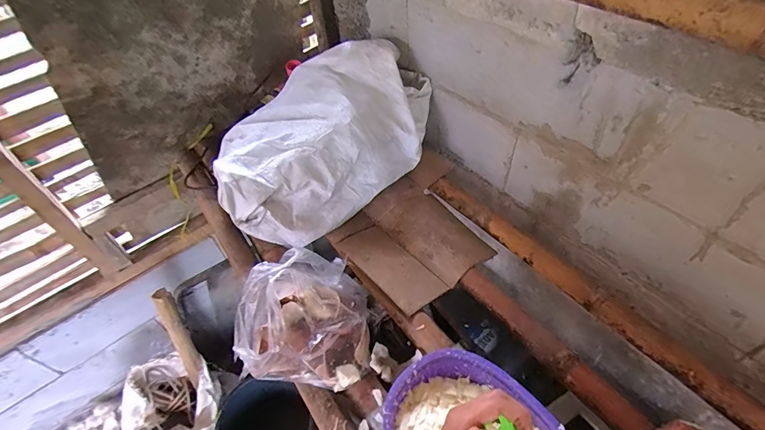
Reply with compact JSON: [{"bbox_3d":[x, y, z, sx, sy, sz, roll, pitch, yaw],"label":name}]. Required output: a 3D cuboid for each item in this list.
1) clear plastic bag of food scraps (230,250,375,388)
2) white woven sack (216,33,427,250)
[{"bbox_3d":[-0.126,0.166,0.639,0.194,0.190,0.188,0,47,4],"label":"clear plastic bag of food scraps"},{"bbox_3d":[-0.146,-0.204,0.941,0.393,0.199,0.564,24,53,24],"label":"white woven sack"}]

